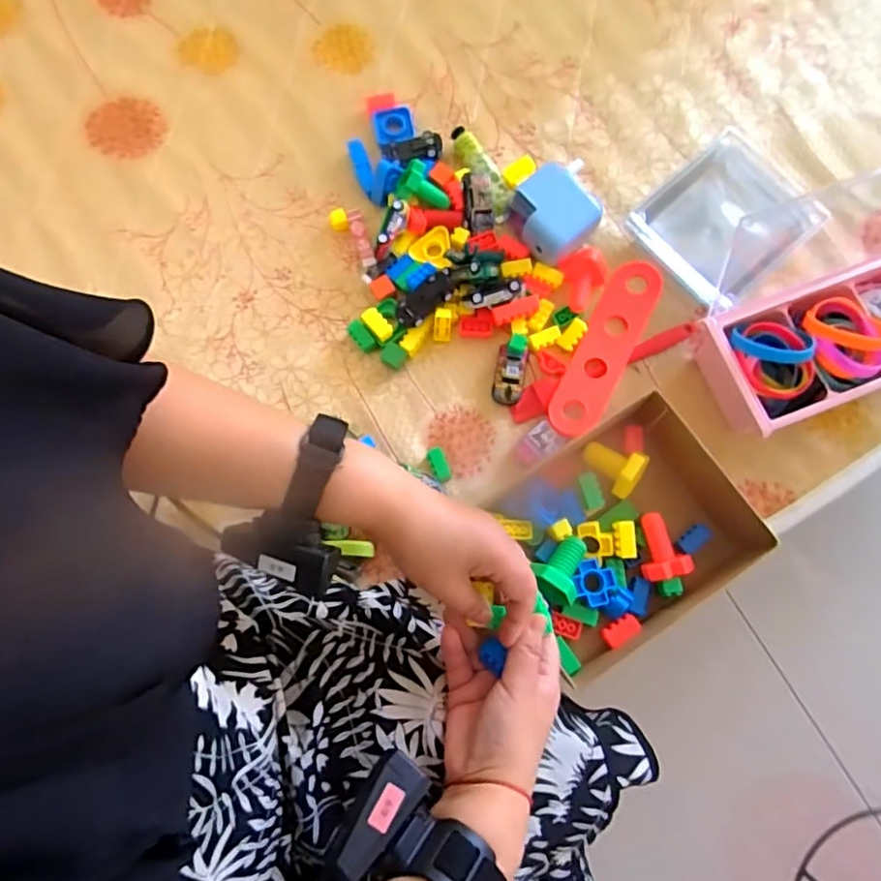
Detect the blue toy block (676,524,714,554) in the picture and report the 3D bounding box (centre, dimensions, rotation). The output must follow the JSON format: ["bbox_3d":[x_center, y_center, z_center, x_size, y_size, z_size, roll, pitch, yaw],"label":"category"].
[{"bbox_3d":[0.224,0.087,0.531,0.031,0.011,0.016,-35,81,-6],"label":"blue toy block"}]

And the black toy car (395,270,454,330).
[{"bbox_3d":[-0.014,-0.142,0.613,0.070,0.024,0.032,-38,79,-7],"label":"black toy car"}]

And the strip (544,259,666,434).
[{"bbox_3d":[0.168,-0.095,0.610,0.051,0.011,0.197,26,83,11],"label":"strip"}]

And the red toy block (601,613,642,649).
[{"bbox_3d":[0.159,0.168,0.527,0.031,0.017,0.018,-35,79,-6],"label":"red toy block"}]

